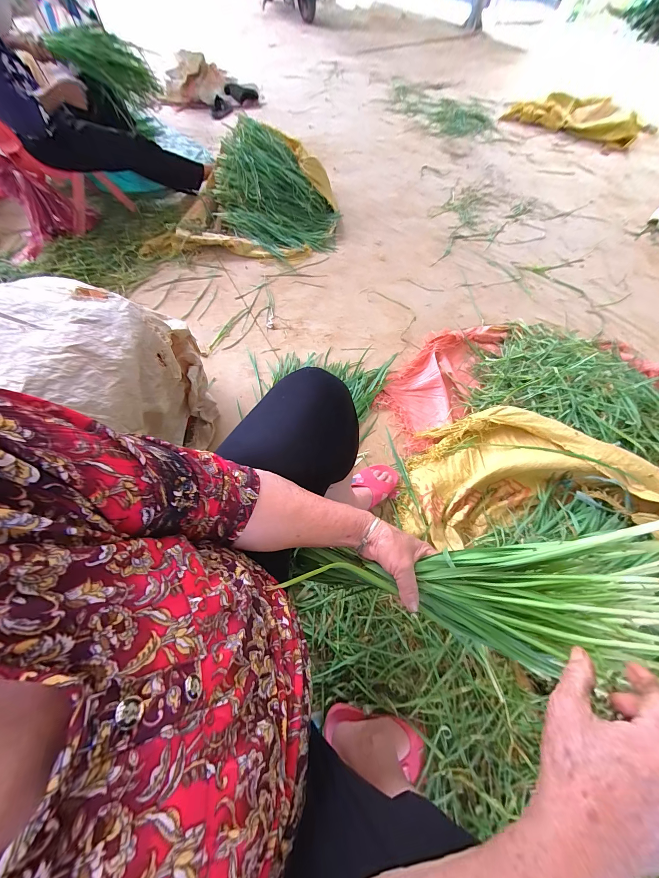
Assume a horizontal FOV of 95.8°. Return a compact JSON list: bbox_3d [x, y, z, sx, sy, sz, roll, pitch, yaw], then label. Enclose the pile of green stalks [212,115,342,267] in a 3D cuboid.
[{"bbox_3d":[-0.277,-1.151,1.375,0.464,0.230,0.747,-28,66,-14],"label":"pile of green stalks"}]

